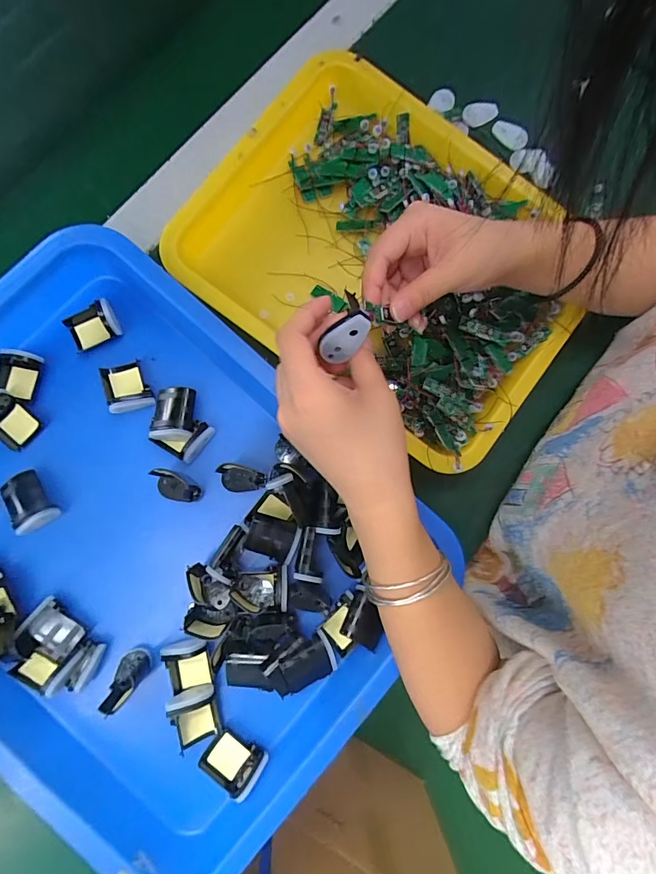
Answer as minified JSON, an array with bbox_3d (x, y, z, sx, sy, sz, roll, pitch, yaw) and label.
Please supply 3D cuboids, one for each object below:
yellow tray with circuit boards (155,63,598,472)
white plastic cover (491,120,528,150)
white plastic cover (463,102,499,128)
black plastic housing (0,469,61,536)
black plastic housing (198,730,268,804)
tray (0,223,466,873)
[{"bbox_3d":[0.055,-0.162,0.372,0.324,0.049,0.266,37,82,3],"label":"yellow tray with circuit boards"},{"bbox_3d":[0.180,-0.300,0.424,0.036,0.010,0.018,34,82,2],"label":"white plastic cover"},{"bbox_3d":[0.152,-0.321,0.425,0.039,0.011,0.019,-23,84,-6],"label":"white plastic cover"},{"bbox_3d":[-0.242,0.053,0.345,0.035,0.021,0.043,-34,85,-7],"label":"black plastic housing"},{"bbox_3d":[-0.074,0.253,0.331,0.045,0.014,0.036,34,82,2],"label":"black plastic housing"},{"bbox_3d":[-0.162,0.077,0.341,0.451,0.068,0.341,44,82,3],"label":"tray"}]

